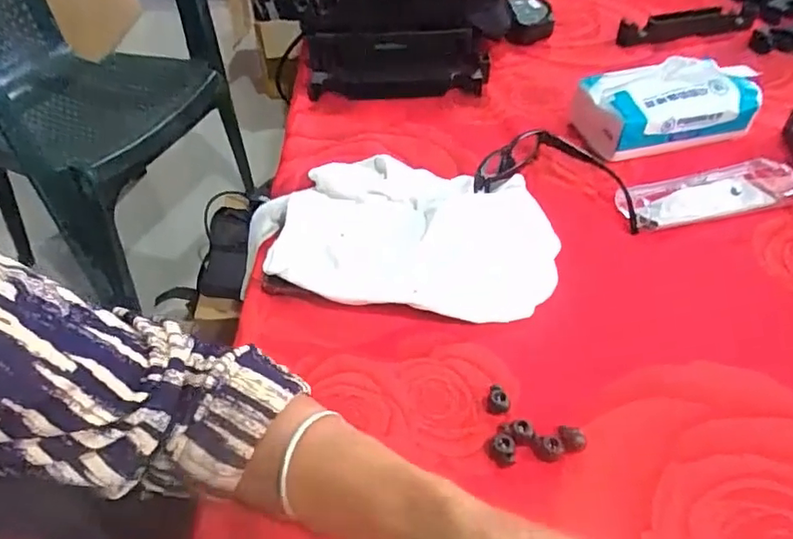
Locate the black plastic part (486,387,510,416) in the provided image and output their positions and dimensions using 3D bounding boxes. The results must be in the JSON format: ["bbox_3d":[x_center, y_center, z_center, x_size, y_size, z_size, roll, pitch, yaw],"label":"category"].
[{"bbox_3d":[0.067,0.085,0.376,0.013,0.008,0.017,-7,46,-5],"label":"black plastic part"}]

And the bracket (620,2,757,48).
[{"bbox_3d":[0.385,-0.321,0.749,0.187,0.022,0.039,-5,46,-5],"label":"bracket"}]

